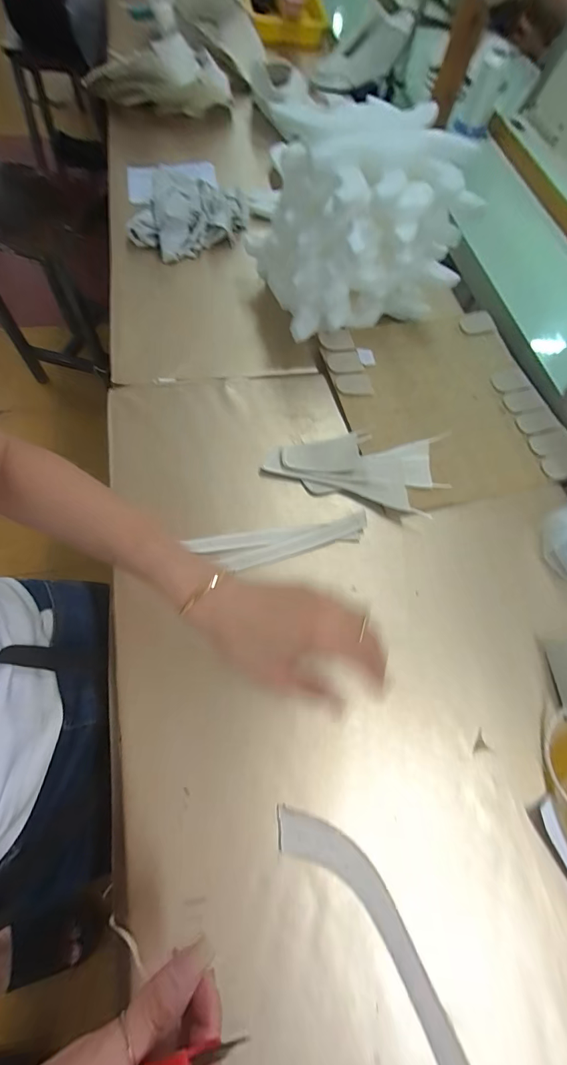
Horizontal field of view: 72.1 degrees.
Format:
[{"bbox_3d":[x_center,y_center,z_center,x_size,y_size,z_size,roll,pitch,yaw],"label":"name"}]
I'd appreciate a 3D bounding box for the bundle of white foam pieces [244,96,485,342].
[{"bbox_3d":[0.101,-0.384,0.500,0.238,0.183,0.169,-15,68,-10],"label":"bundle of white foam pieces"}]

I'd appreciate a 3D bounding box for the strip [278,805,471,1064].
[{"bbox_3d":[0.078,0.329,0.278,0.060,0.004,0.261,-24,70,-13],"label":"strip"}]

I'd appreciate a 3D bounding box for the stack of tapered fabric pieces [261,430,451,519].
[{"bbox_3d":[0.082,-0.085,0.452,0.194,0.016,0.101,15,66,3],"label":"stack of tapered fabric pieces"}]

